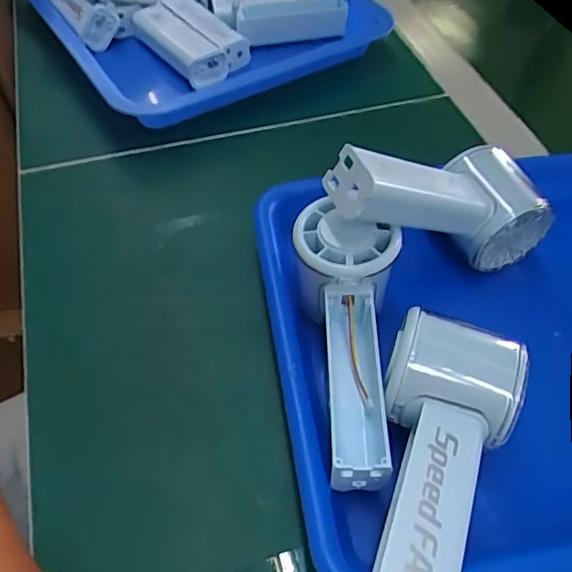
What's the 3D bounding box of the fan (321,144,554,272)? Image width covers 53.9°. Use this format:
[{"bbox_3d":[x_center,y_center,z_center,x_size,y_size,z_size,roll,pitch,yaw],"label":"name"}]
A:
[{"bbox_3d":[0.084,-0.051,0.322,0.154,0.054,0.061,4,48,-32],"label":"fan"}]

